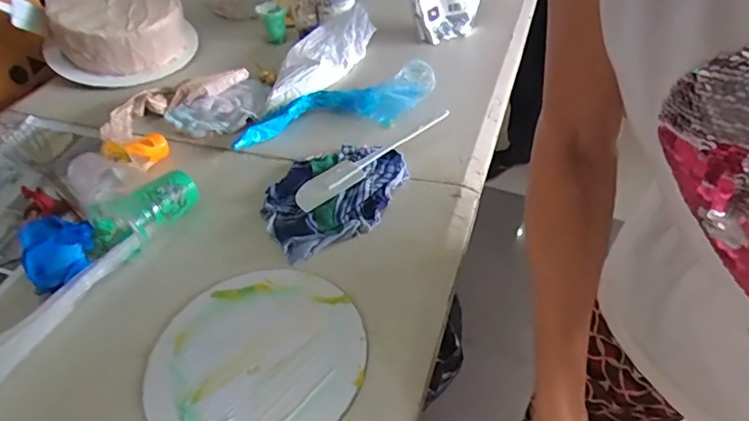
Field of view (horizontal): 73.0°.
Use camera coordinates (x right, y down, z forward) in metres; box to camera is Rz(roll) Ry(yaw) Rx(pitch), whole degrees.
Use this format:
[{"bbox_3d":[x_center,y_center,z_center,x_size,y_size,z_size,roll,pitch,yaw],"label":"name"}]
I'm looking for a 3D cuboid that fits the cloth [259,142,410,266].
[{"bbox_3d":[-0.044,-0.027,0.587,0.177,0.016,0.143,-25,48,-19],"label":"cloth"}]

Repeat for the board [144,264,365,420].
[{"bbox_3d":[-0.106,0.132,0.457,0.188,0.012,0.191,-2,45,2],"label":"board"}]

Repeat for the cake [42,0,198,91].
[{"bbox_3d":[-0.446,-0.329,0.861,0.227,0.117,0.231,-25,48,-20],"label":"cake"}]

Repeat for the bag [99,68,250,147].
[{"bbox_3d":[-0.300,-0.162,0.732,0.091,0.032,0.241,20,50,23],"label":"bag"}]

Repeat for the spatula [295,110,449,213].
[{"bbox_3d":[-0.004,-0.067,0.610,0.219,0.022,0.046,-36,52,-27],"label":"spatula"}]

